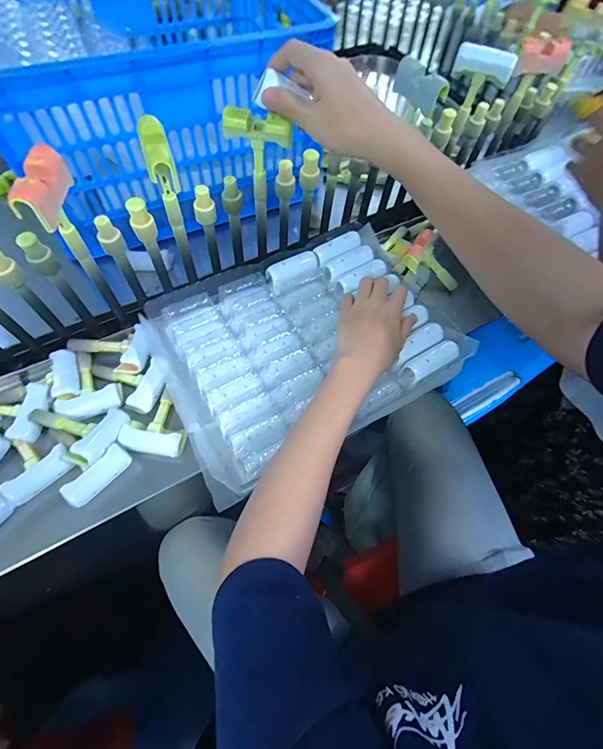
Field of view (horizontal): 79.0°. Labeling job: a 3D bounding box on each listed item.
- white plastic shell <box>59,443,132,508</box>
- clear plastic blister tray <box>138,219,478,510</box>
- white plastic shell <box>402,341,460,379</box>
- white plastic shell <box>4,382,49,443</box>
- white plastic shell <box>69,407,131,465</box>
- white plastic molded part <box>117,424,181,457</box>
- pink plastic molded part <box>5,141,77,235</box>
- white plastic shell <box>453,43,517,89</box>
[{"bbox_3d":[-0.239,0.119,0.431,0.075,0.015,0.032,-45,104,-23],"label":"white plastic shell"},{"bbox_3d":[-0.009,-0.061,0.497,0.354,0.043,0.312,-27,67,-16],"label":"clear plastic blister tray"},{"bbox_3d":[0.171,-0.021,0.470,0.075,0.009,0.025,-26,66,-16],"label":"white plastic shell"},{"bbox_3d":[-0.337,0.047,0.461,0.034,0.014,0.076,3,62,-2],"label":"white plastic shell"},{"bbox_3d":[-0.239,0.071,0.442,0.032,0.014,0.075,16,43,5],"label":"white plastic shell"},{"bbox_3d":[-0.186,0.081,0.449,0.071,0.016,0.027,11,62,3],"label":"white plastic molded part"},{"bbox_3d":[-0.239,-0.172,0.338,0.020,0.038,0.075,1,62,-2],"label":"pink plastic molded part"},{"bbox_3d":[0.245,-0.418,0.491,0.079,0.032,0.023,30,64,12],"label":"white plastic shell"}]

